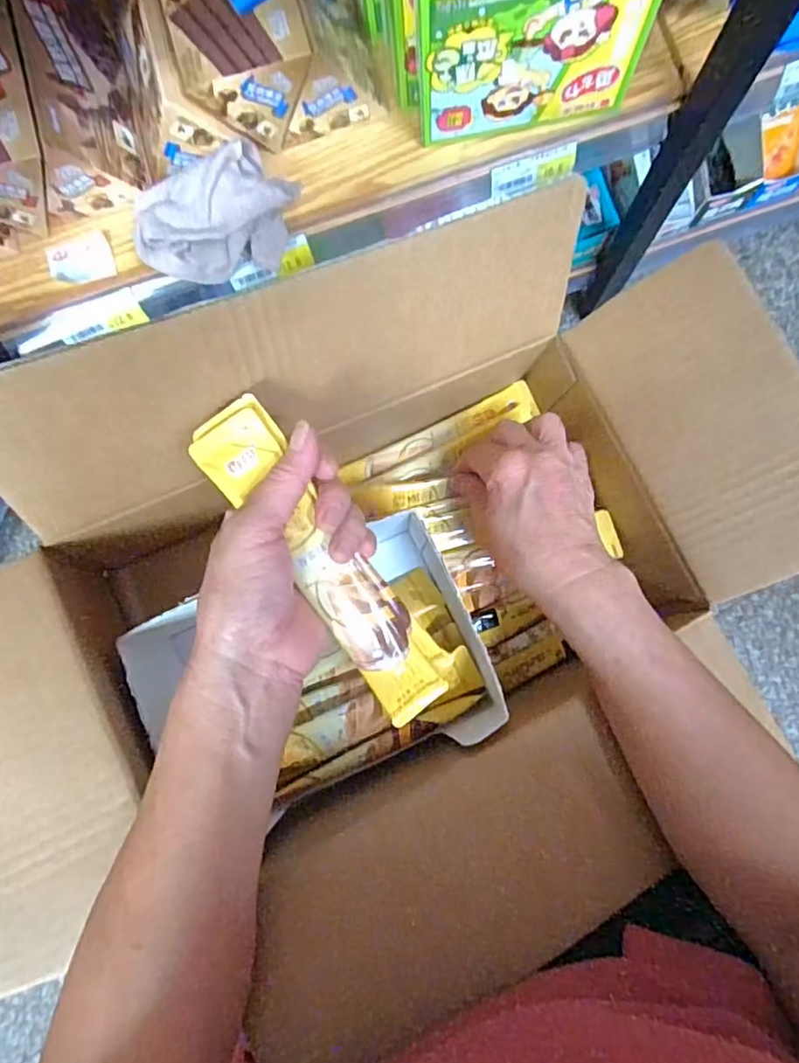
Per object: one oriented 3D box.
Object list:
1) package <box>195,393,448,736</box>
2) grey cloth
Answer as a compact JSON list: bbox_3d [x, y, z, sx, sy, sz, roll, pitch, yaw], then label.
[{"bbox_3d":[-0.037,0.018,0.307,0.038,0.011,0.183,-35,99,-3],"label":"package"},{"bbox_3d":[-0.154,-0.263,0.495,0.139,0.052,0.087,-22,85,2],"label":"grey cloth"}]

